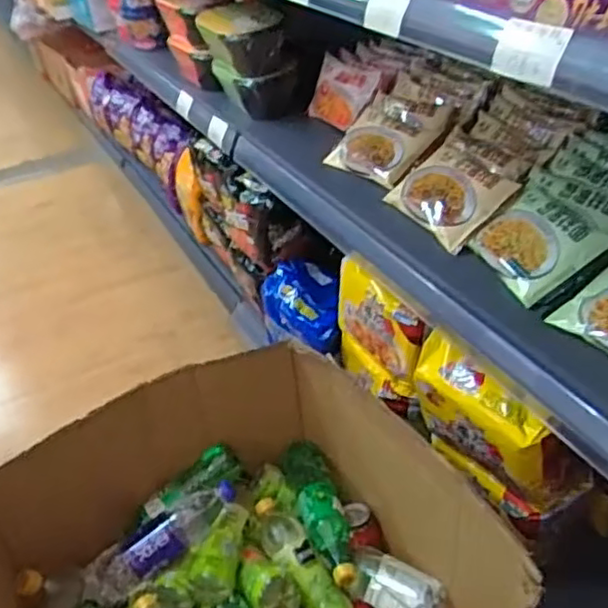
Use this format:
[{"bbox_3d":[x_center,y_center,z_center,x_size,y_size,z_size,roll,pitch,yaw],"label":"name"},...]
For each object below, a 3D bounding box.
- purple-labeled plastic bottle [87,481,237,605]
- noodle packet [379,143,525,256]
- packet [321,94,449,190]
[{"bbox_3d":[-0.194,0.335,0.918,0.224,0.061,0.067,-36,44,-7],"label":"purple-labeled plastic bottle"},{"bbox_3d":[0.207,-0.158,0.916,0.127,0.024,0.176,-47,44,3],"label":"noodle packet"},{"bbox_3d":[0.138,-0.280,1.069,0.166,0.022,0.177,27,71,38],"label":"packet"}]

